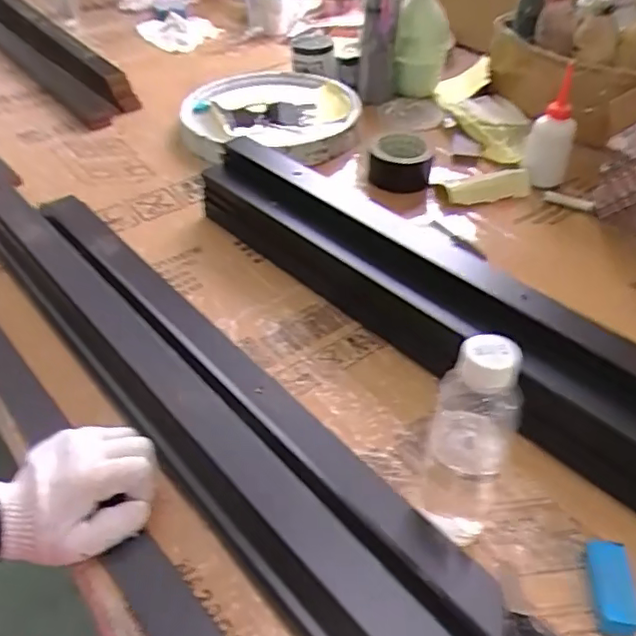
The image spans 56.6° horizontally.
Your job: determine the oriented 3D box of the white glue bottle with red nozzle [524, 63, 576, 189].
[{"bbox_3d":[0.314,-0.249,0.792,0.059,0.142,0.040,22,47,24],"label":"white glue bottle with red nozzle"}]

